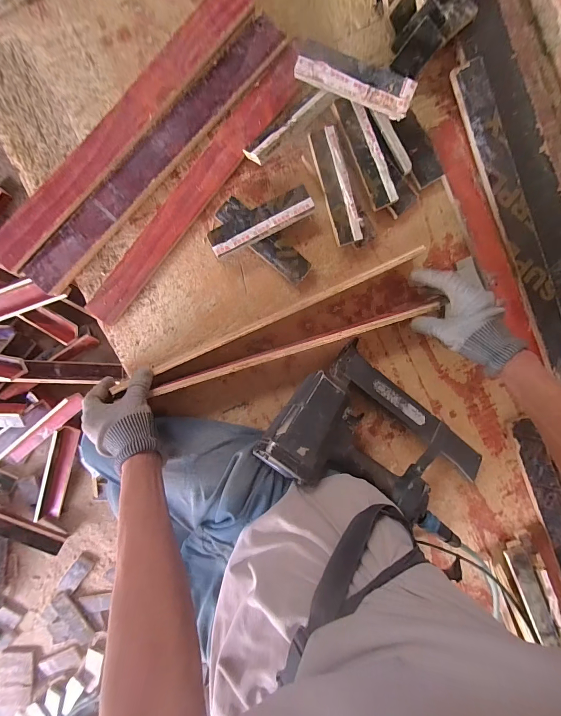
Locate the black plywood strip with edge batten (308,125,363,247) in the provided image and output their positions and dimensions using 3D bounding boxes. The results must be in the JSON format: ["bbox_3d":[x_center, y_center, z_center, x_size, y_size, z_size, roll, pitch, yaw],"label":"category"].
[{"bbox_3d":[0.083,-0.254,0.482,0.038,0.032,0.159,-18,98,1],"label":"black plywood strip with edge batten"}]

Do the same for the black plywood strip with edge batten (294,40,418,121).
[{"bbox_3d":[0.102,-0.379,0.431,0.161,0.020,0.045,23,93,-5],"label":"black plywood strip with edge batten"}]

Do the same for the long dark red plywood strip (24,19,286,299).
[{"bbox_3d":[-0.187,-0.284,0.462,0.486,0.016,0.050,-45,102,5],"label":"long dark red plywood strip"}]

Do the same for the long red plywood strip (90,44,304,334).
[{"bbox_3d":[-0.127,-0.244,0.483,0.050,0.017,0.480,40,95,-6],"label":"long red plywood strip"}]

